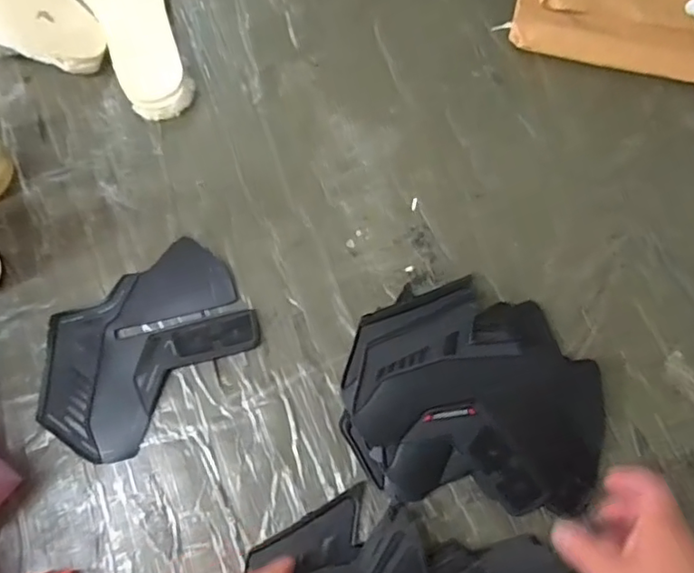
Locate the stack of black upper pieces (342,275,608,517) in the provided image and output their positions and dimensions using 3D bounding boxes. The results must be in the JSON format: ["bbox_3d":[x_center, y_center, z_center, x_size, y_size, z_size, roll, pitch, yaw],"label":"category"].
[{"bbox_3d":[0.106,0.085,0.490,0.207,0.031,0.171,6,69,4],"label":"stack of black upper pieces"}]

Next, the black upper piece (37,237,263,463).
[{"bbox_3d":[-0.177,0.052,0.519,0.191,0.015,0.126,-41,78,-14],"label":"black upper piece"}]

